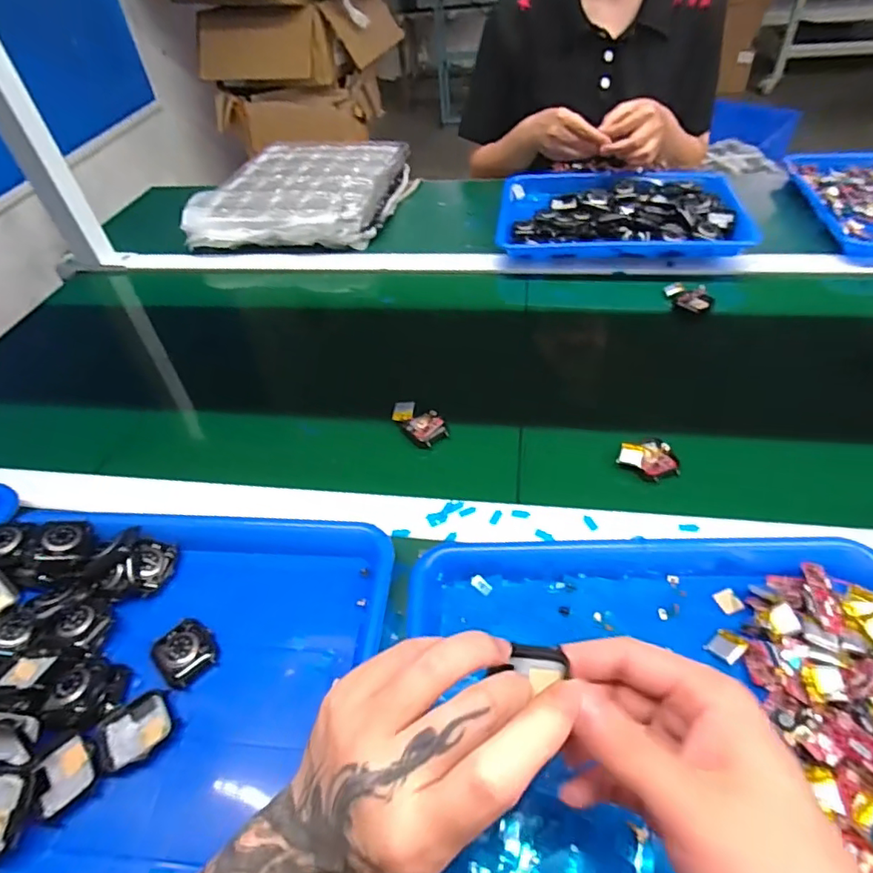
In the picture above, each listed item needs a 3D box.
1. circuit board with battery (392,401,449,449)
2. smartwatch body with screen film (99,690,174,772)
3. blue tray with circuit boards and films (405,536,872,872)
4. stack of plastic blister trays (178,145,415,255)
[{"bbox_3d":[-0.018,-0.015,0.535,0.039,0.013,0.059,-32,52,-22],"label":"circuit board with battery"},{"bbox_3d":[-0.196,0.195,0.354,0.043,0.012,0.039,-28,51,-19],"label":"smartwatch body with screen film"},{"bbox_3d":[0.147,0.170,0.318,0.323,0.039,0.253,-3,47,3],"label":"blue tray with circuit boards and films"},{"bbox_3d":[-0.214,-0.407,0.905,0.291,0.060,0.325,8,49,13],"label":"stack of plastic blister trays"}]

